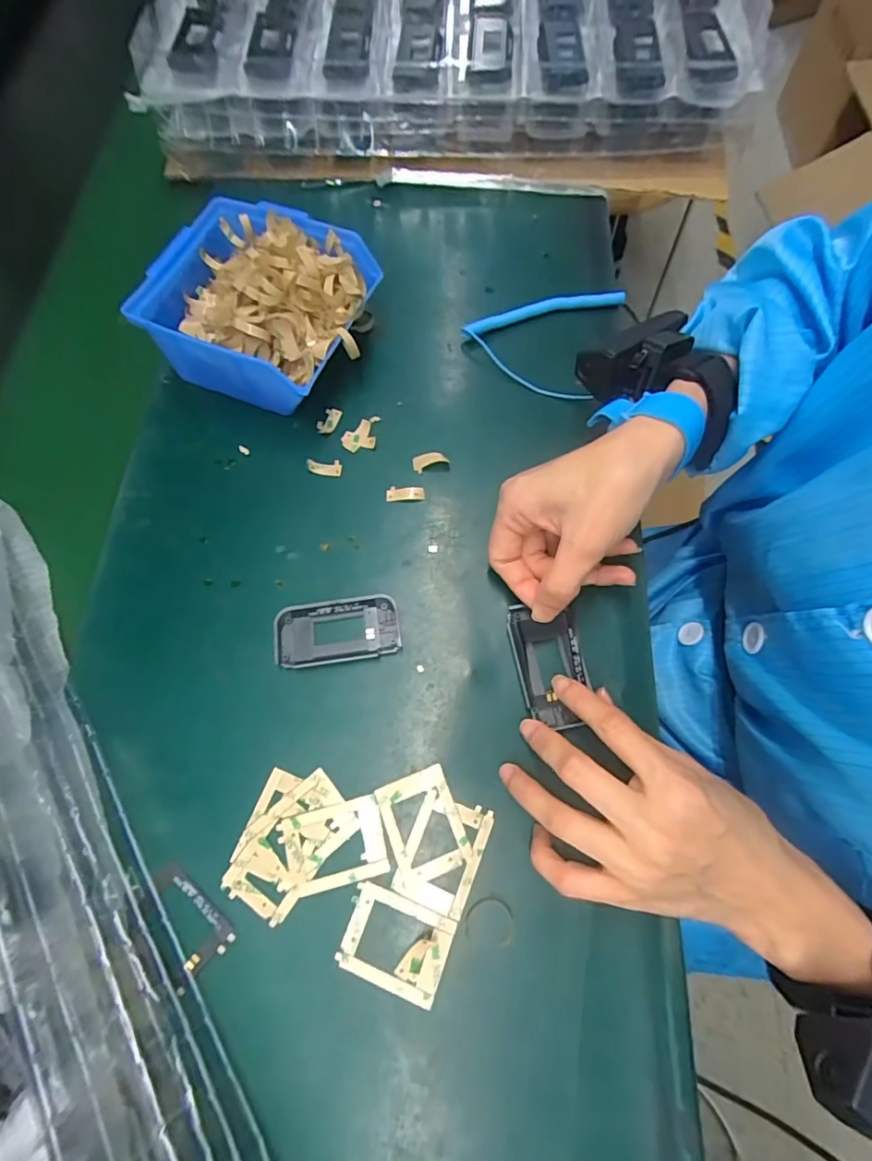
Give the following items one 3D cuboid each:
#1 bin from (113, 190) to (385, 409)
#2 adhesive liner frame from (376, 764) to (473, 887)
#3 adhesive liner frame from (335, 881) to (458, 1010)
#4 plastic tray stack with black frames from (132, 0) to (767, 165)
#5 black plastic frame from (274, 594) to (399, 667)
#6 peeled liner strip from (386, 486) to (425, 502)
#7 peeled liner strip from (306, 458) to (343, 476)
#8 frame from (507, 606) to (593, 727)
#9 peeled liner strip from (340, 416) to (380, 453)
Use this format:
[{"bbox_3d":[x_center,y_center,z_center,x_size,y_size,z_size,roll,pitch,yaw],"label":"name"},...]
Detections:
[{"bbox_3d":[-0.123,-0.194,0.375,0.144,0.066,0.127,19,71,8],"label":"bin"},{"bbox_3d":[-0.007,0.132,0.282,0.040,0.004,0.050,-20,70,-6],"label":"adhesive liner frame"},{"bbox_3d":[-0.021,0.185,0.263,0.053,0.004,0.040,19,71,8],"label":"adhesive liner frame"},{"bbox_3d":[0.015,-0.526,0.491,0.516,0.077,0.323,2,69,2],"label":"plastic tray stack with black frames"},{"bbox_3d":[-0.060,0.031,0.319,0.075,0.010,0.037,-8,69,-2],"label":"black plastic frame"},{"bbox_3d":[-0.021,-0.060,0.354,0.026,0.005,0.011,1,69,2],"label":"peeled liner strip"},{"bbox_3d":[-0.079,-0.080,0.364,0.026,0.004,0.012,7,70,4],"label":"peeled liner strip"},{"bbox_3d":[0.067,0.049,0.305,0.039,0.012,0.074,-9,69,-2],"label":"frame"},{"bbox_3d":[-0.055,-0.107,0.373,0.024,0.004,0.030,5,70,3],"label":"peeled liner strip"}]

